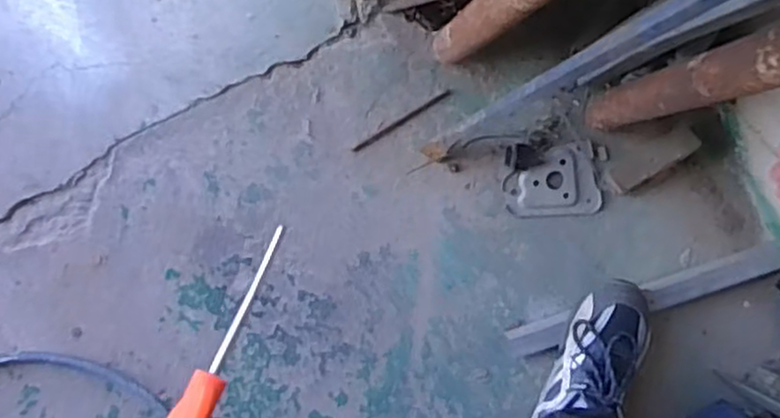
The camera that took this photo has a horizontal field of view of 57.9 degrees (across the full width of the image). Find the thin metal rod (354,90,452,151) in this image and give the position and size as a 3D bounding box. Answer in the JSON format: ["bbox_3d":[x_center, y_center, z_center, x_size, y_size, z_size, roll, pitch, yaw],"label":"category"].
[{"bbox_3d":[0.016,-0.113,0.905,0.145,0.006,0.007,-31,94,1],"label":"thin metal rod"}]

